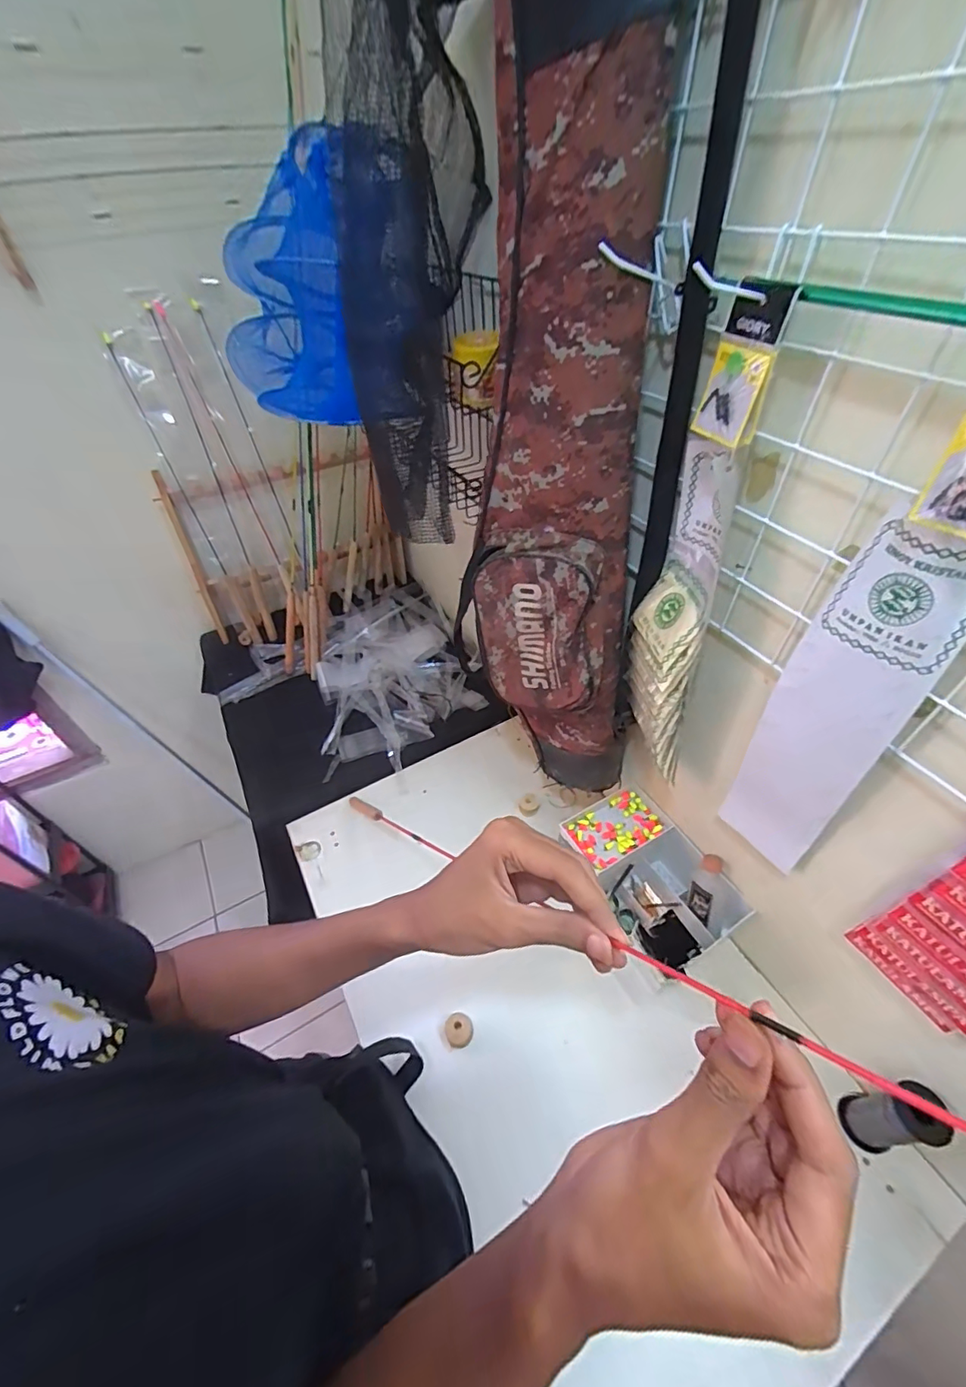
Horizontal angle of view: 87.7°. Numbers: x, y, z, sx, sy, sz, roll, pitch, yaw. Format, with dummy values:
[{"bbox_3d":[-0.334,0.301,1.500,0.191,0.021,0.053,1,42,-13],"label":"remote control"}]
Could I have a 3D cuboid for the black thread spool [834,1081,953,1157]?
[{"bbox_3d":[0.431,0.447,0.529,0.052,0.119,0.049,-2,46,2],"label":"black thread spool"}]

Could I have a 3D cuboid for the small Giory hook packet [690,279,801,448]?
[{"bbox_3d":[0.190,-0.240,0.372,0.013,0.097,0.051,-18,47,-26],"label":"small Giory hook packet"}]

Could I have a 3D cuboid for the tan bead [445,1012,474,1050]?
[{"bbox_3d":[-0.029,0.426,0.637,0.035,0.015,0.037,-2,46,2],"label":"tan bead"}]

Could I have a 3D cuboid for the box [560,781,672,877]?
[{"bbox_3d":[0.196,0.196,0.740,0.140,0.024,0.088,-20,48,-16],"label":"box"}]

